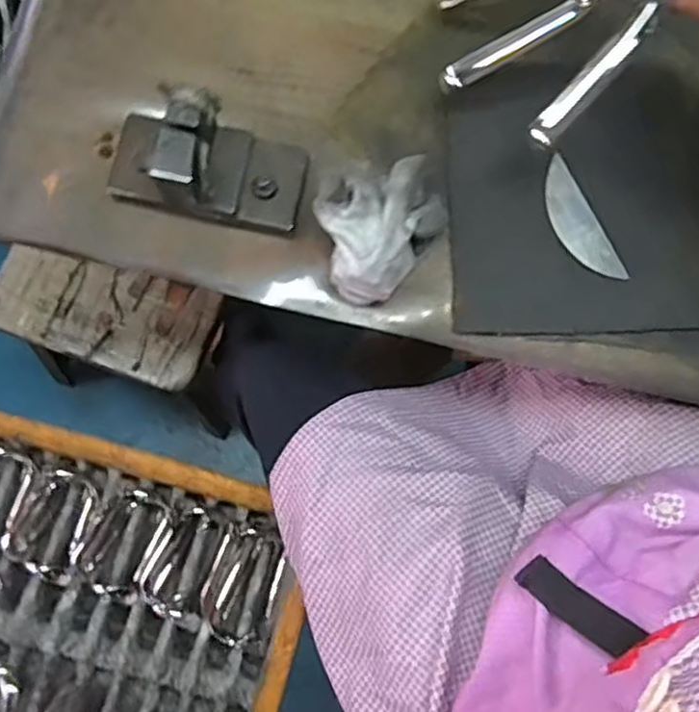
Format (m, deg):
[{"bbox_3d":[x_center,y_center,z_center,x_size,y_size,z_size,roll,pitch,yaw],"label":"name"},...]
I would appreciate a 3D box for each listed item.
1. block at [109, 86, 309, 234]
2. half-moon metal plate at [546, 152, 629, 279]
[{"bbox_3d":[-0.097,-0.133,0.479,0.132,0.064,0.066,9,80,1],"label":"block"},{"bbox_3d":[0.163,-0.094,0.510,0.031,0.005,0.094,-29,89,-10],"label":"half-moon metal plate"}]

